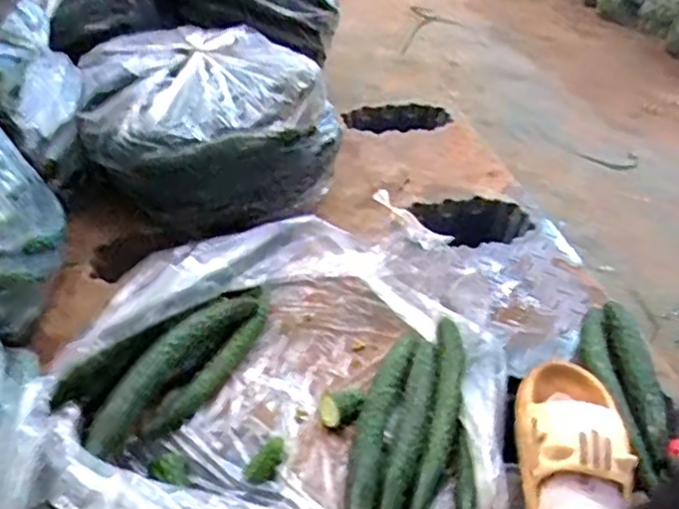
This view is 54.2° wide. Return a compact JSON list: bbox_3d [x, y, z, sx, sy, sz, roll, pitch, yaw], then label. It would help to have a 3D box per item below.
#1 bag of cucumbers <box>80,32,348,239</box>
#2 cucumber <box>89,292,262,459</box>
[{"bbox_3d":[-0.241,-0.239,1.135,0.366,0.200,0.432,-21,42,-25],"label":"bag of cucumbers"},{"bbox_3d":[-0.194,0.125,0.782,0.039,0.049,0.264,22,42,27],"label":"cucumber"}]

